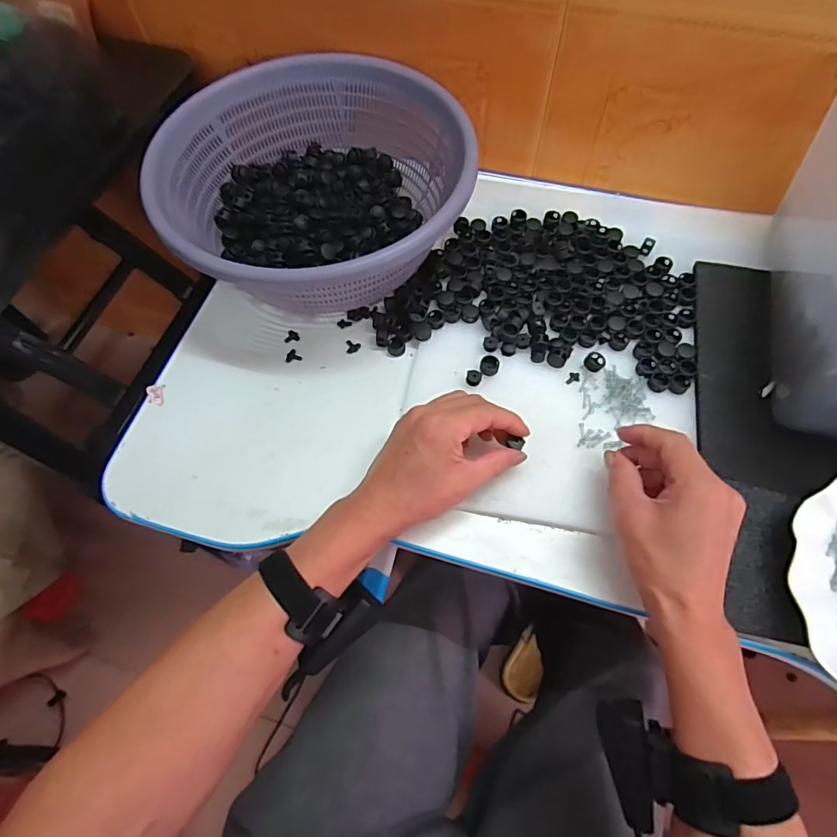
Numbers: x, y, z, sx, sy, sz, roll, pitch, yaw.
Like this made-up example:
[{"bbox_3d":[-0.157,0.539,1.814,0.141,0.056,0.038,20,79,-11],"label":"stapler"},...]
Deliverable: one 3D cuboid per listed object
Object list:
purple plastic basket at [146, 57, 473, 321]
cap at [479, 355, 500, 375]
[{"bbox_3d":[-0.098,-0.218,0.491,0.281,0.104,0.261,-26,66,-10],"label":"purple plastic basket"},{"bbox_3d":[0.065,-0.048,0.457,0.017,0.004,0.020,11,65,7],"label":"cap"}]

